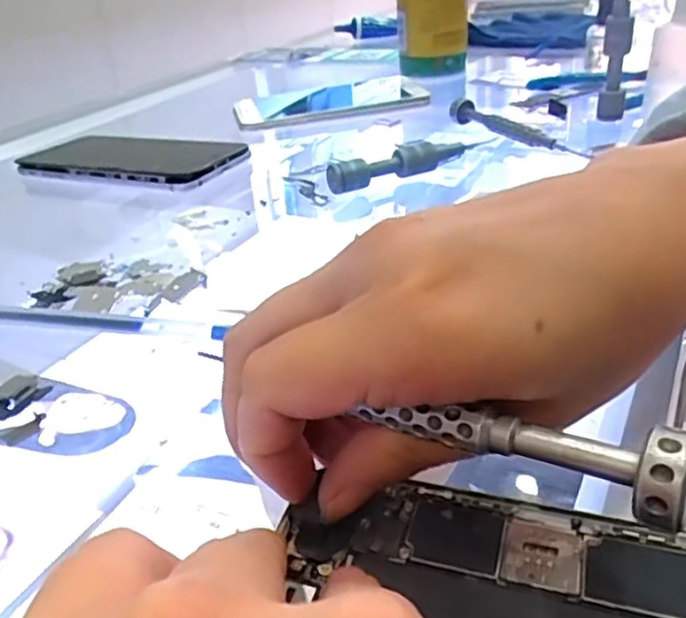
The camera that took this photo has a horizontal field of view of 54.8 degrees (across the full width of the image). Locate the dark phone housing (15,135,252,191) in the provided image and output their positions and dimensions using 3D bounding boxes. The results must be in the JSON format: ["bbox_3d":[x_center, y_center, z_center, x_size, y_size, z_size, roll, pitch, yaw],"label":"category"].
[{"bbox_3d":[-0.141,-0.102,0.454,0.144,0.009,0.073,12,33,25],"label":"dark phone housing"}]

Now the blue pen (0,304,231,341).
[{"bbox_3d":[-0.115,0.005,0.270,0.142,0.008,0.011,4,31,14],"label":"blue pen"}]

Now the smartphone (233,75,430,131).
[{"bbox_3d":[-0.008,-0.167,0.538,0.150,0.010,0.071,-12,31,-13],"label":"smartphone"}]

